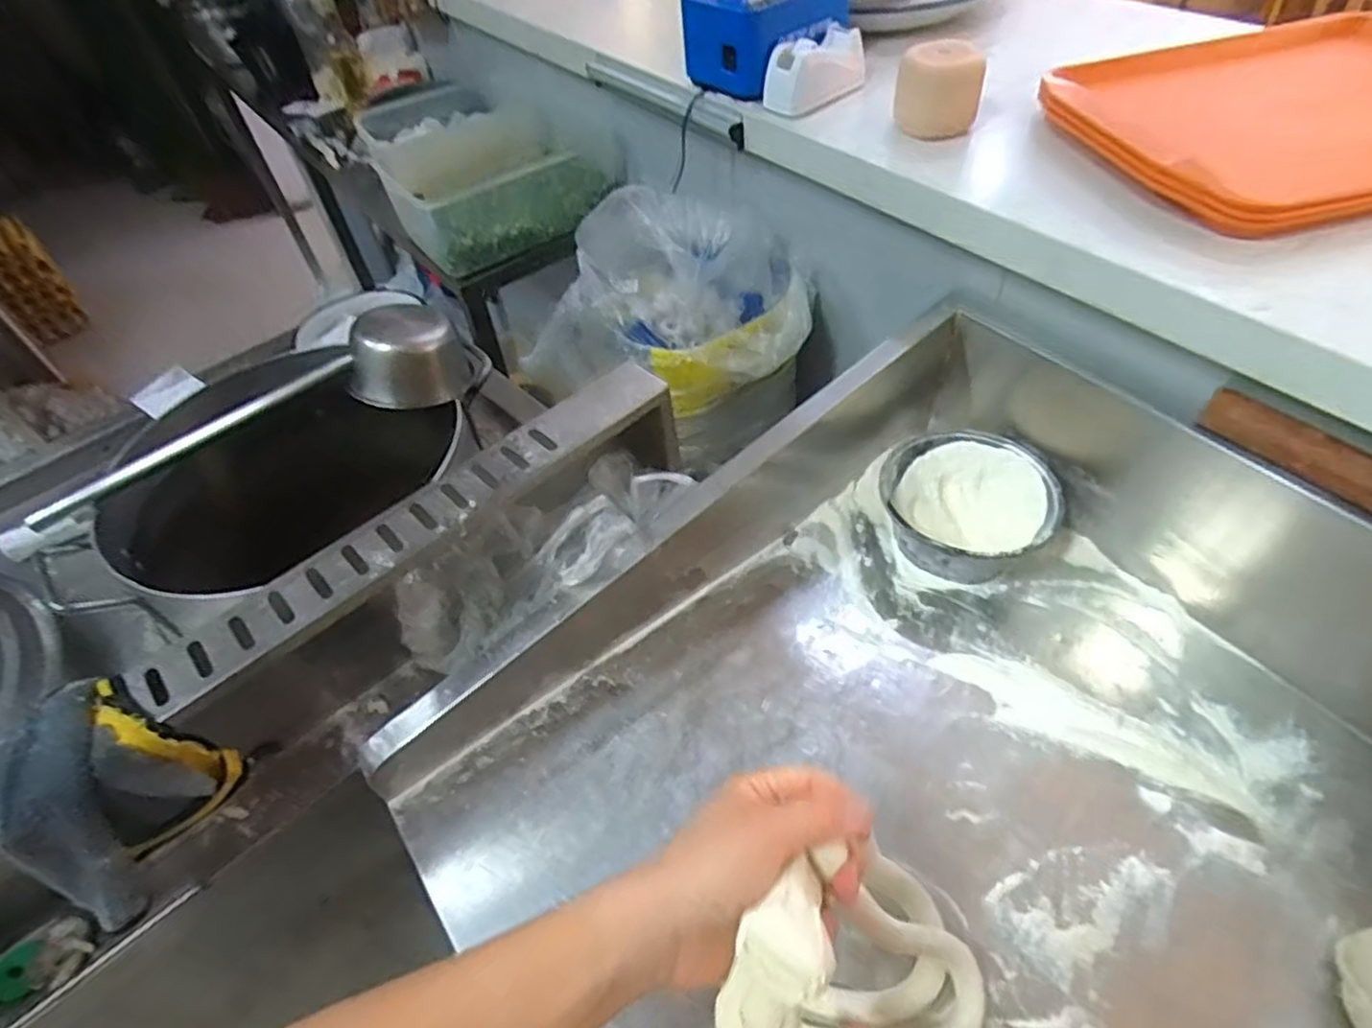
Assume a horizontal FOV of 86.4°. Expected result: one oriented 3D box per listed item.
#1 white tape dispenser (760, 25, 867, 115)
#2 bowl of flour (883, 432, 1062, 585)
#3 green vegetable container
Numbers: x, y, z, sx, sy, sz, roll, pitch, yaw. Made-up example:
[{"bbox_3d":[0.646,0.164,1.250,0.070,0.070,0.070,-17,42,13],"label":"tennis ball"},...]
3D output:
[{"bbox_3d":[0.144,-0.484,0.806,0.121,0.064,0.053,-34,55,-21],"label":"white tape dispenser"},{"bbox_3d":[0.278,-0.008,0.733,0.154,0.066,0.152,-2,48,2],"label":"bowl of flour"},{"bbox_3d":[-0.357,-0.550,1.168,0.296,0.102,0.453,-34,55,-21],"label":"green vegetable container"}]

